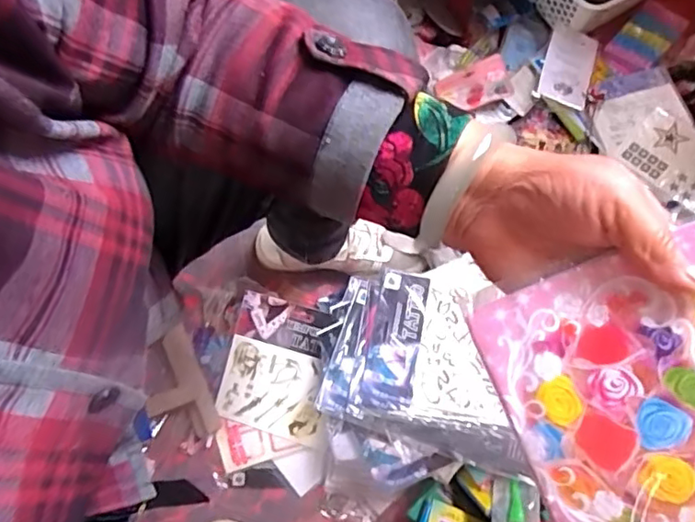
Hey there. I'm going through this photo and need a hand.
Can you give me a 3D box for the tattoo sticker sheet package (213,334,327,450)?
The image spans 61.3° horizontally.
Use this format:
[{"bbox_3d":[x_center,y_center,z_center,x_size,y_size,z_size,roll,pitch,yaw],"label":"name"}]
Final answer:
[{"bbox_3d":[-0.096,0.169,0.767,0.147,0.005,0.110,15,87,8],"label":"tattoo sticker sheet package"}]

